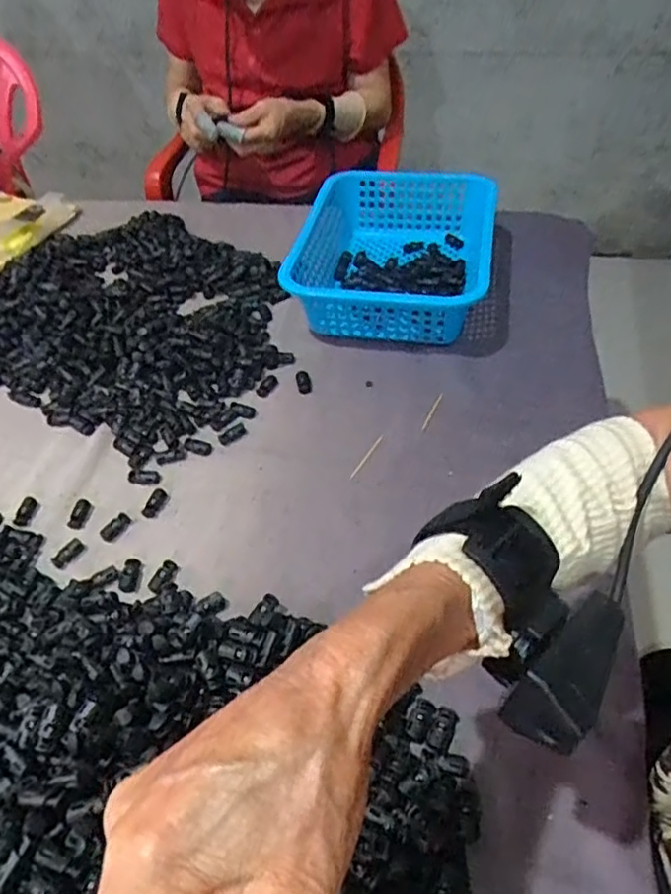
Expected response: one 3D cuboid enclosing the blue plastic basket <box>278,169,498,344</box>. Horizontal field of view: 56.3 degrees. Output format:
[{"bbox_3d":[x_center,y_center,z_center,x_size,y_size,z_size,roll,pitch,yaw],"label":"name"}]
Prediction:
[{"bbox_3d":[0.070,-0.230,0.756,0.221,0.084,0.280,7,48,10],"label":"blue plastic basket"}]

